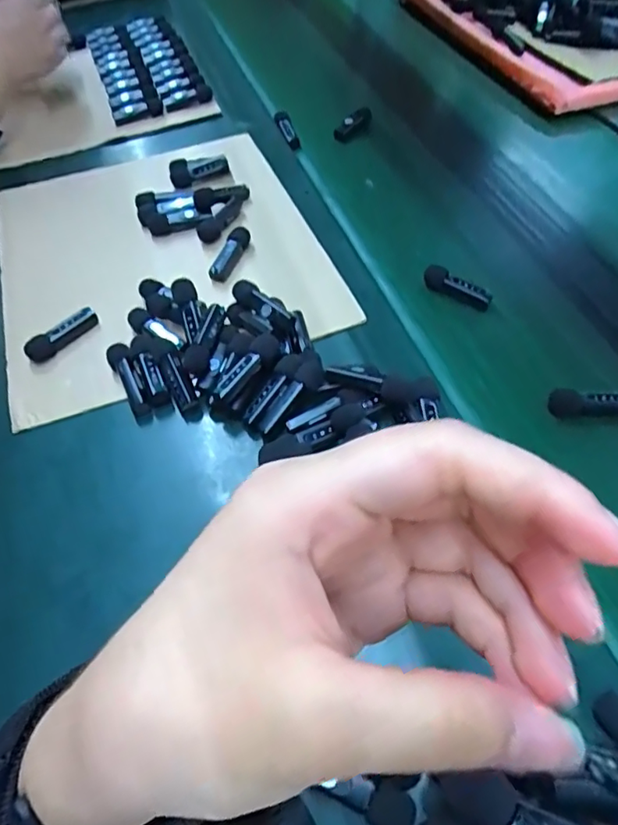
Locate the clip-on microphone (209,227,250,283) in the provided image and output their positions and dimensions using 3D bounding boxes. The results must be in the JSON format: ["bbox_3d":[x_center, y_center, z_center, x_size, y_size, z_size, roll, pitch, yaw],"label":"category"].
[{"bbox_3d":[-0.073,-0.149,0.501,0.018,0.013,0.060,13,55,9],"label":"clip-on microphone"}]

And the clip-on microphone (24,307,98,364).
[{"bbox_3d":[-0.205,-0.065,0.449,0.013,0.015,0.063,39,62,24],"label":"clip-on microphone"}]

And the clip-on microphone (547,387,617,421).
[{"bbox_3d":[0.217,-0.007,0.412,0.063,0.022,0.015,-3,54,-2],"label":"clip-on microphone"}]

